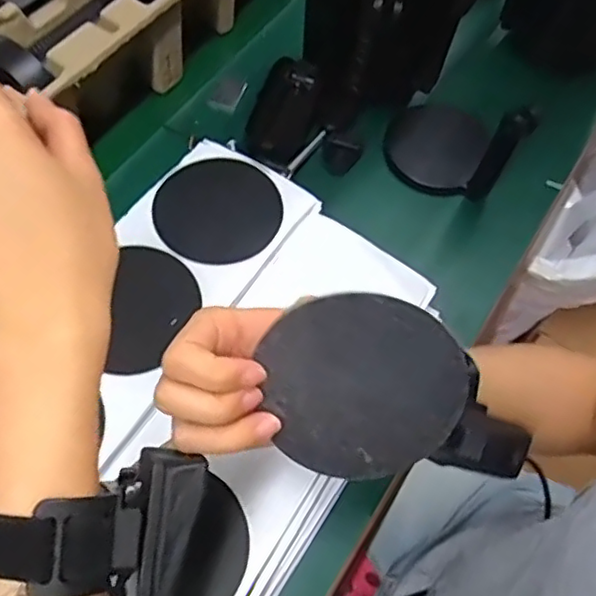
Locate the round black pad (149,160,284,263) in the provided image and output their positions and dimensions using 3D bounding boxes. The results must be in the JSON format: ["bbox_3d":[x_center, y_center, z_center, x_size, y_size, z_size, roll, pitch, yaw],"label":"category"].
[{"bbox_3d":[-0.060,-0.068,0.471,0.090,0.004,0.091,1,66,-2],"label":"round black pad"}]

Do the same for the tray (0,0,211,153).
[{"bbox_3d":[-0.213,-0.216,0.560,0.145,0.099,0.230,33,69,12],"label":"tray"}]

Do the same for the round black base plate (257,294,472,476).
[{"bbox_3d":[0.031,0.040,0.279,0.087,0.090,0.006,-5,25,6],"label":"round black base plate"}]

